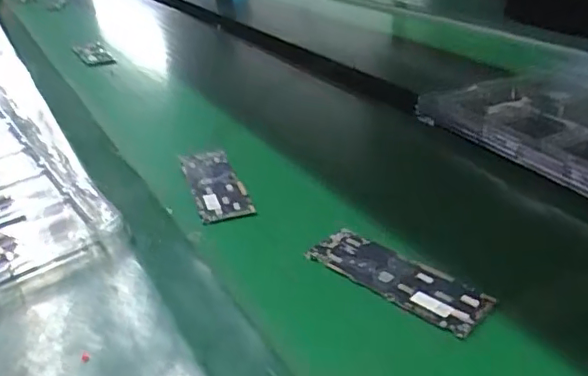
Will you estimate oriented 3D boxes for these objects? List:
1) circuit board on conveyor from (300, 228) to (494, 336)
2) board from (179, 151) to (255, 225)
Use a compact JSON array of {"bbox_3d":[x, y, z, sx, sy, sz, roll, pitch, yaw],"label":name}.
[{"bbox_3d":[0.068,0.058,0.381,0.041,0.012,0.124,-33,43,-31],"label":"circuit board on conveyor"},{"bbox_3d":[-0.072,-0.004,0.516,0.044,0.007,0.135,-11,27,-15],"label":"board"}]

